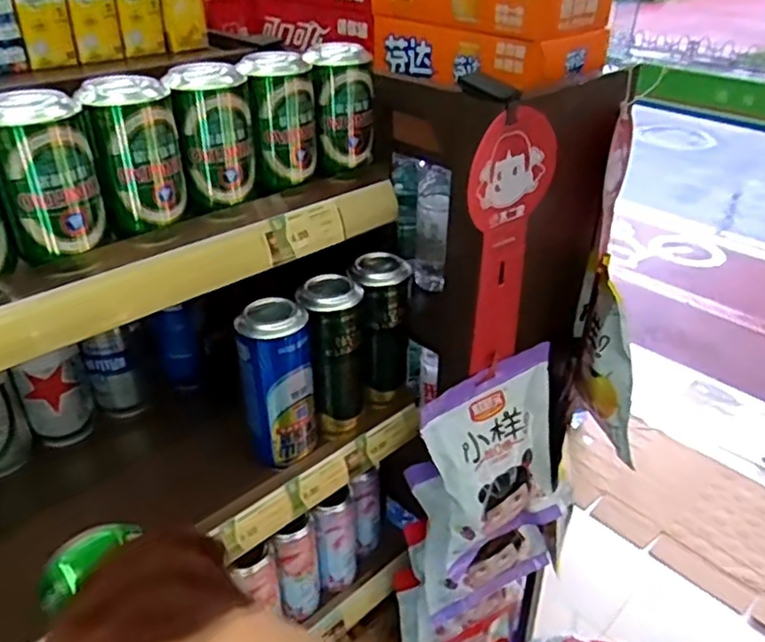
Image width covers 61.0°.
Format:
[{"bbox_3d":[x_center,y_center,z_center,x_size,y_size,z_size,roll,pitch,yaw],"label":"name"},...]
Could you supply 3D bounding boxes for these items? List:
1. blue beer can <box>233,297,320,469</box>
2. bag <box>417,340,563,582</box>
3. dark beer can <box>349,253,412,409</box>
[{"bbox_3d":[-0.096,0.062,0.610,0.066,0.155,0.059,-1,33,-5],"label":"blue beer can"},{"bbox_3d":[0.128,0.157,0.730,0.163,0.237,0.035,-22,24,-27],"label":"bag"},{"bbox_3d":[-0.001,0.014,0.692,0.060,0.166,0.062,1,33,-1],"label":"dark beer can"}]

